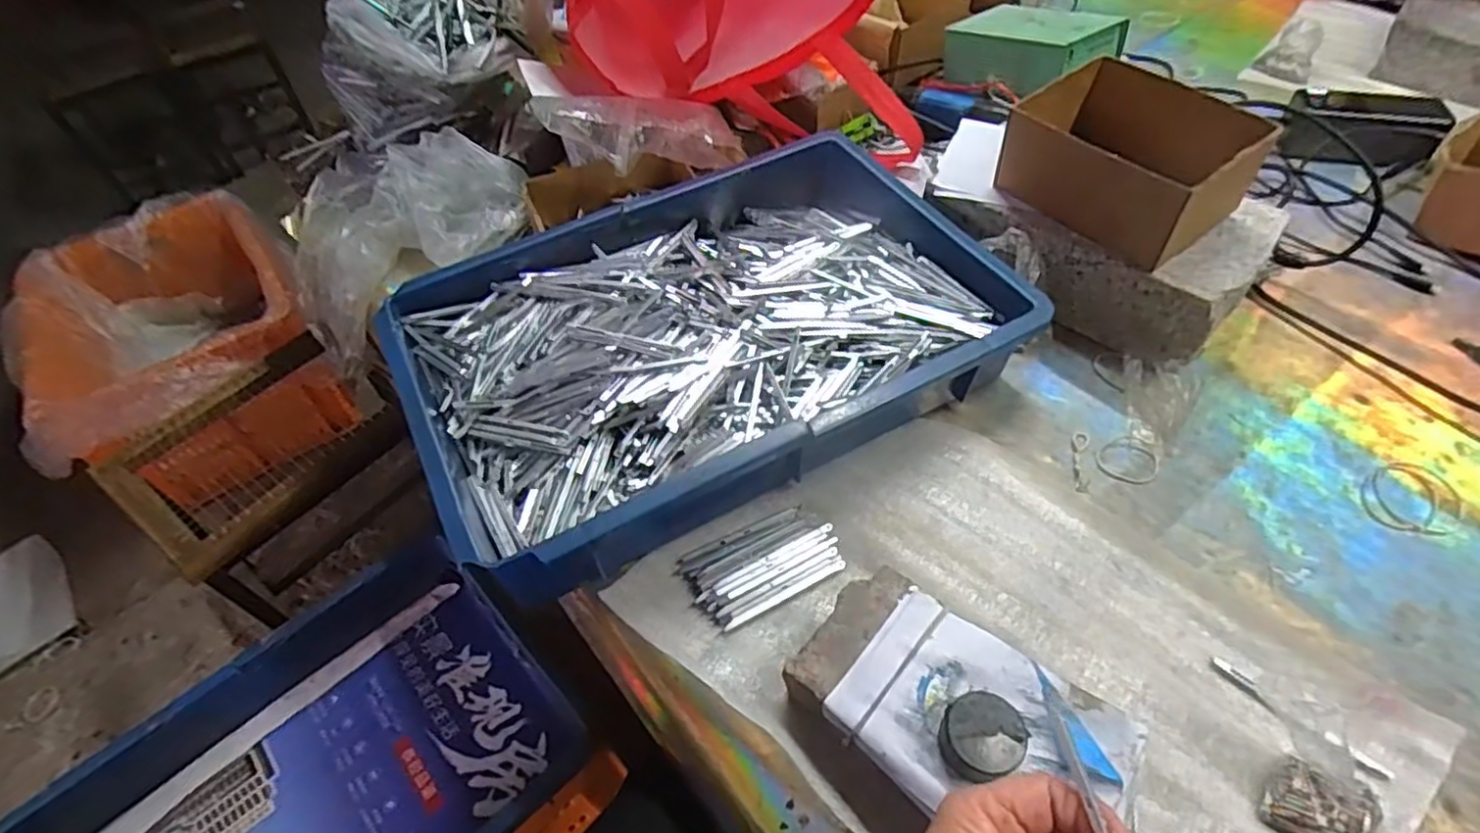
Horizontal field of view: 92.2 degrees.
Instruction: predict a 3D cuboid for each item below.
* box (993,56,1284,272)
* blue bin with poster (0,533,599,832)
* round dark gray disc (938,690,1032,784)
[{"bbox_3d":[0.301,-0.200,0.551,0.116,0.075,0.150,-30,55,-20],"label":"box"},{"bbox_3d":[-0.370,0.333,0.610,0.274,0.090,0.425,36,61,28],"label":"blue bin with poster"},{"bbox_3d":[0.121,0.159,0.355,0.039,0.019,0.036,-2,50,2],"label":"round dark gray disc"}]

